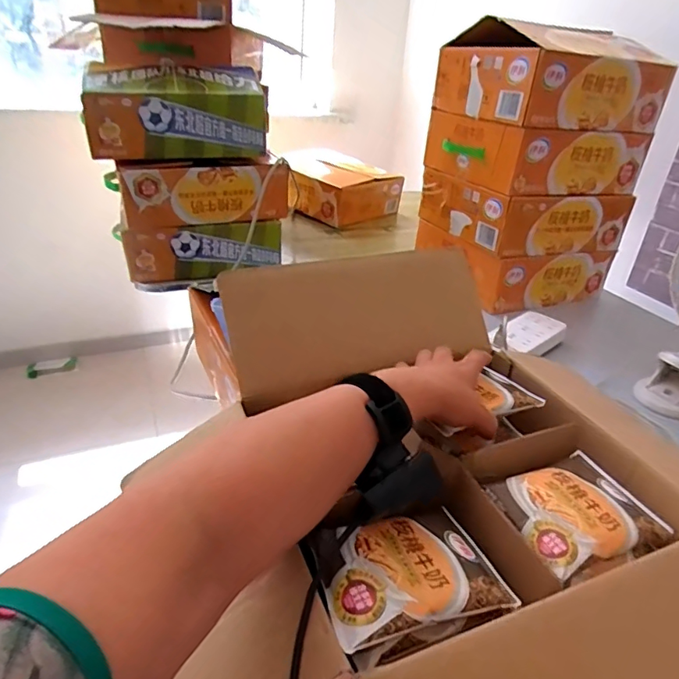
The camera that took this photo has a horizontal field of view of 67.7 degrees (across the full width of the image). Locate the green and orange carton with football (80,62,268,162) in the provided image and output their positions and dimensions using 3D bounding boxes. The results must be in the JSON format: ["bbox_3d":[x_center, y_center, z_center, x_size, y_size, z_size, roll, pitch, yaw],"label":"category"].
[{"bbox_3d":[-0.300,-0.422,0.935,0.305,0.146,0.138,-7,32,-19],"label":"green and orange carton with football"}]

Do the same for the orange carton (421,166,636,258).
[{"bbox_3d":[0.371,-0.259,1.028,0.327,0.123,0.254,-7,31,-18],"label":"orange carton"}]

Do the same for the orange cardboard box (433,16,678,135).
[{"bbox_3d":[0.372,-0.469,0.904,0.308,0.139,0.255,-9,32,-22],"label":"orange cardboard box"}]

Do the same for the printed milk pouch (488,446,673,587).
[{"bbox_3d":[0.198,0.140,0.422,0.127,0.014,0.097,-10,33,-23],"label":"printed milk pouch"}]

